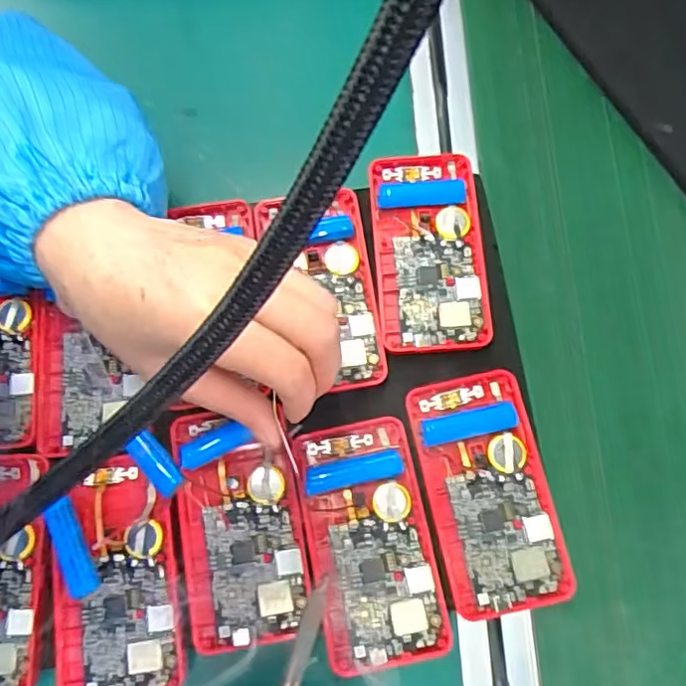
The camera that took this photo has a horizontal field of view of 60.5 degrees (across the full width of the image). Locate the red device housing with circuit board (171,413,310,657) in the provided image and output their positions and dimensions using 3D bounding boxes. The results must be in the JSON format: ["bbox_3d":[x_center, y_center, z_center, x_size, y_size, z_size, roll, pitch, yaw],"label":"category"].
[{"bbox_3d":[-0.055,0.096,0.310,0.063,0.014,0.118,-9,77,-3],"label":"red device housing with circuit board"}]

